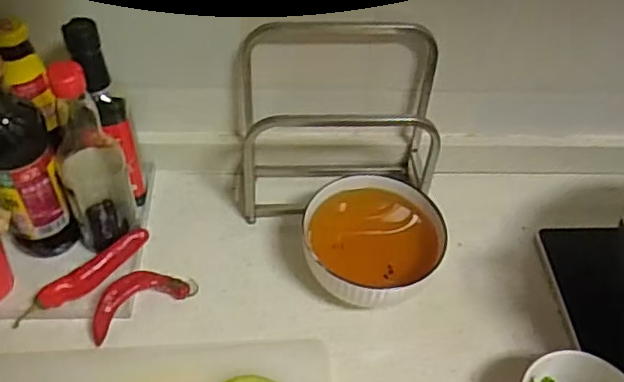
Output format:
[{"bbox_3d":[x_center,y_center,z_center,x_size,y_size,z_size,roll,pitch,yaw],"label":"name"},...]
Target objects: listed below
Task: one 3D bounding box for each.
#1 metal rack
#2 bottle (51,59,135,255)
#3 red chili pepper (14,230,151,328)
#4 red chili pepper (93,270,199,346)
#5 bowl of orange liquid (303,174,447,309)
[{"bbox_3d":[0.028,-0.072,0.723,0.225,0.209,0.126,-4,50,-7],"label":"metal rack"},{"bbox_3d":[-0.233,-0.032,0.645,0.070,0.242,0.074,-12,52,-13],"label":"bottle"},{"bbox_3d":[-0.249,0.096,0.673,0.156,0.035,0.034,-28,57,-25],"label":"red chili pepper"},{"bbox_3d":[-0.185,0.114,0.662,0.118,0.039,0.041,-27,57,-24],"label":"red chili pepper"},{"bbox_3d":[0.068,0.063,0.690,0.156,0.092,0.153,0,50,-4],"label":"bowl of orange liquid"}]

